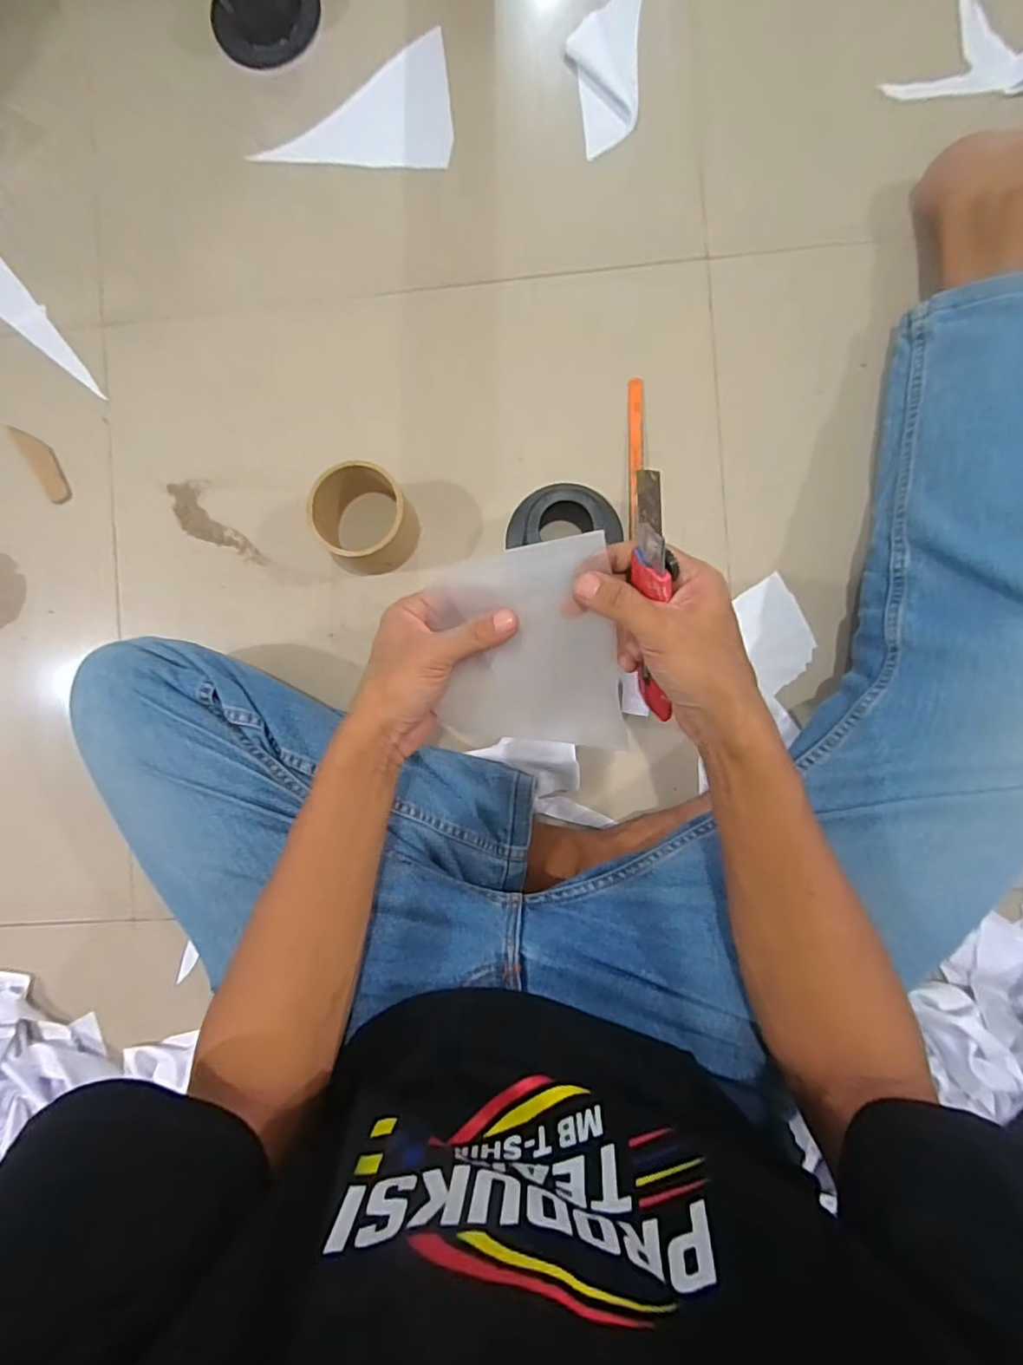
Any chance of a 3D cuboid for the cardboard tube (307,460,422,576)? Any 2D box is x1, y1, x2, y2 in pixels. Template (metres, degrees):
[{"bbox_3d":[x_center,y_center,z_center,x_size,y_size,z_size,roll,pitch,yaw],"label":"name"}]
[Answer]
[{"bbox_3d":[-0.131,-0.148,0.518,0.080,0.063,0.085,0,88,4],"label":"cardboard tube"}]

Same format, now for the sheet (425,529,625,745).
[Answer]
[{"bbox_3d":[0.004,-0.019,0.406,0.140,0.022,0.144,-1,113,26],"label":"sheet"}]

